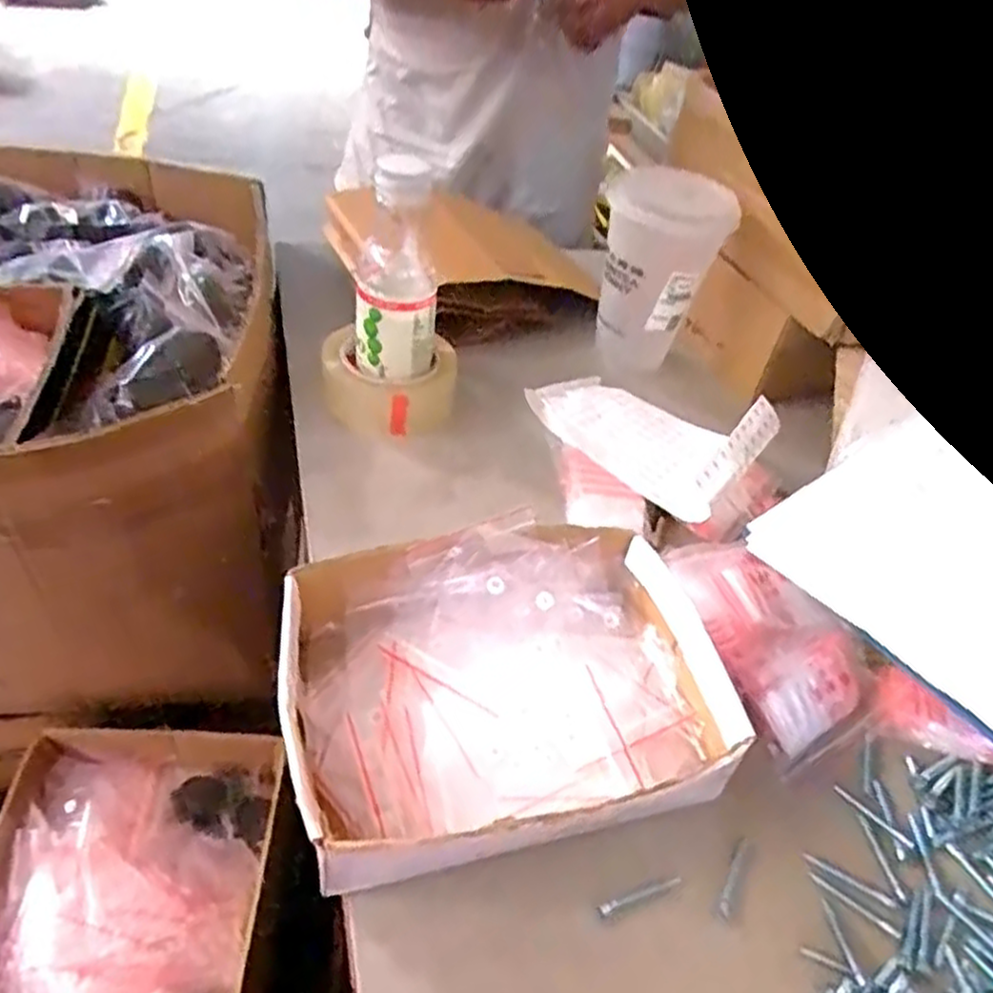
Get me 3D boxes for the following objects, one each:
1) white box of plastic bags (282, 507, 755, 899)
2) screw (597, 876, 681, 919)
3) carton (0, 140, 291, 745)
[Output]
[{"bbox_3d":[0.010,0.105,0.433,0.249,0.061,0.183,-8,45,-19],"label":"white box of plastic bags"},{"bbox_3d":[0.072,0.200,0.385,0.046,0.004,0.006,-10,46,-21],"label":"screw"},{"bbox_3d":[-0.490,-0.056,0.764,0.530,0.412,0.522,-4,44,-15],"label":"carton"}]

